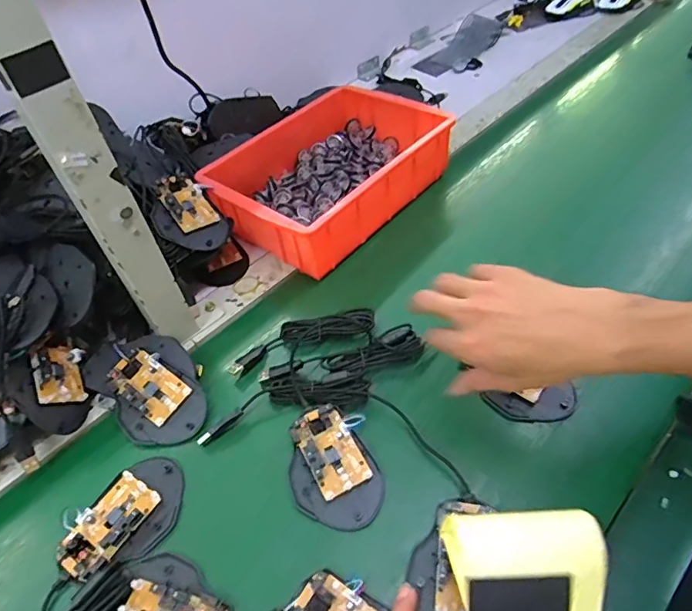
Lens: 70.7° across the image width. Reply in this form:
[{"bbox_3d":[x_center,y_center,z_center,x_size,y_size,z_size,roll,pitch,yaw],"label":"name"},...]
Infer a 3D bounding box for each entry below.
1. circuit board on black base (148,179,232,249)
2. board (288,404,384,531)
[{"bbox_3d":[-0.179,-0.103,0.558,0.076,0.025,0.097,-18,73,-28],"label":"circuit board on black base"},{"bbox_3d":[-0.014,0.140,0.419,0.070,0.026,0.099,-29,52,-17],"label":"board"}]

